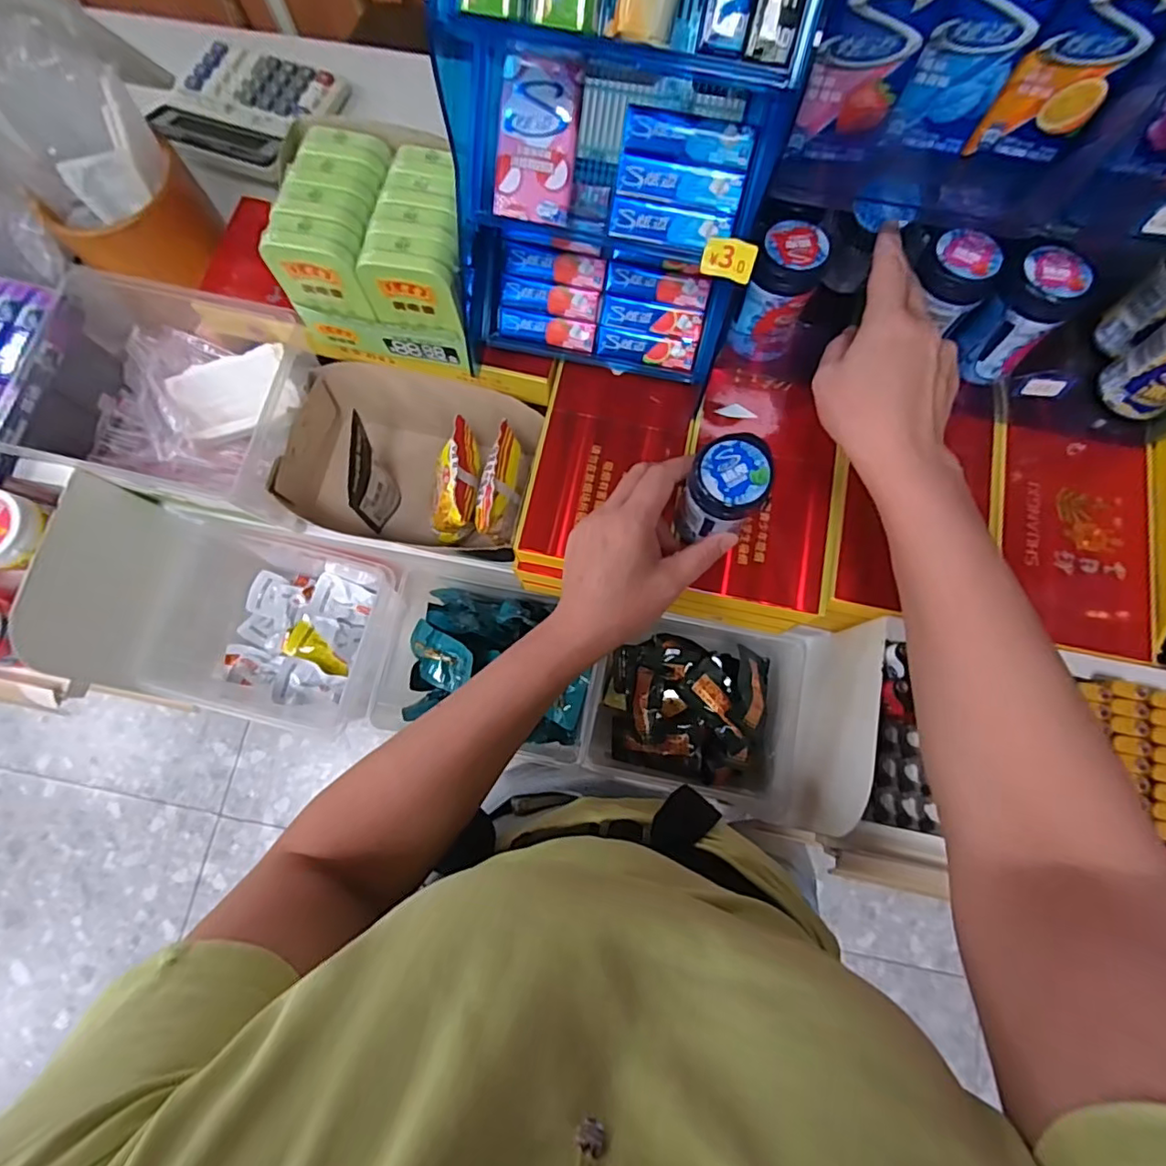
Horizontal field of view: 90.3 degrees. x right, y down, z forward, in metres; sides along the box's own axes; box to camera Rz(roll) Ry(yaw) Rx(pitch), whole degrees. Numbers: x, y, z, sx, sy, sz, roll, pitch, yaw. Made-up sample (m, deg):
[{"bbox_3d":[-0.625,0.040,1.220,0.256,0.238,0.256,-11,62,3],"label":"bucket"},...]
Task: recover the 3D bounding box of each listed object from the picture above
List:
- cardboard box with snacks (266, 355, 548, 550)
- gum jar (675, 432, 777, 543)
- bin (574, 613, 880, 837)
[{"bbox_3d":[-0.139,-0.103,0.485,0.185,0.097,0.120,10,77,4],"label":"cardboard box with snacks"},{"bbox_3d":[0.089,-0.055,0.376,0.045,0.078,0.054,26,78,7],"label":"gum jar"},{"bbox_3d":[0.110,0.101,0.493,0.177,0.211,0.154,14,77,4],"label":"bin"}]

